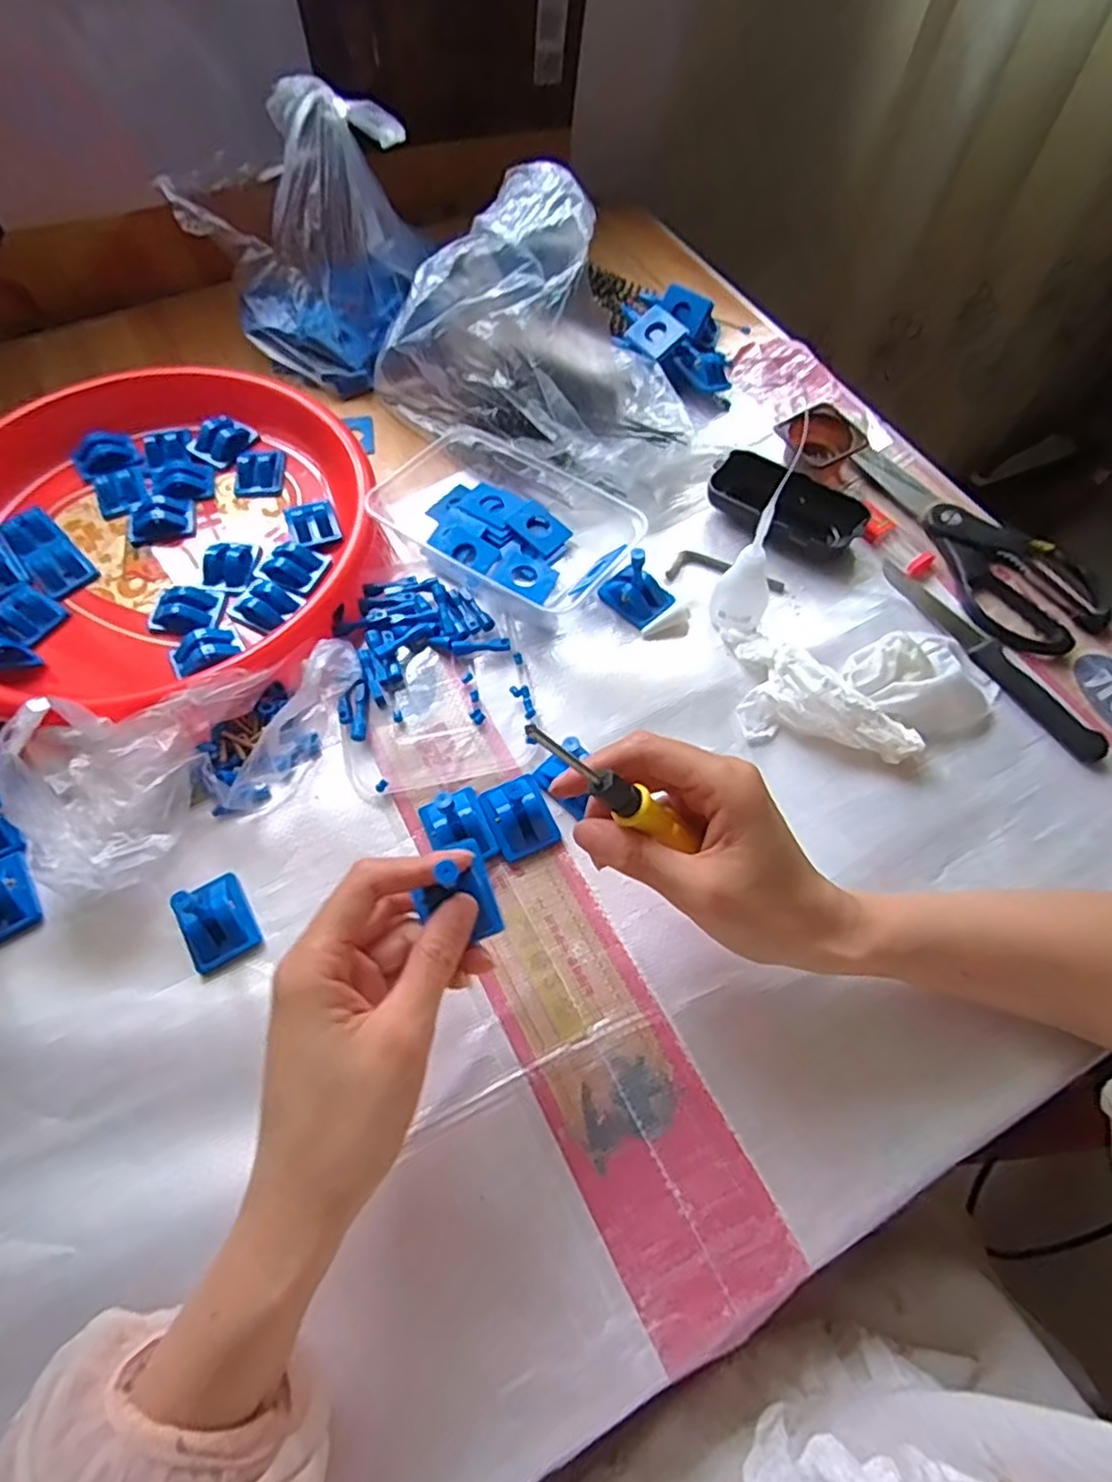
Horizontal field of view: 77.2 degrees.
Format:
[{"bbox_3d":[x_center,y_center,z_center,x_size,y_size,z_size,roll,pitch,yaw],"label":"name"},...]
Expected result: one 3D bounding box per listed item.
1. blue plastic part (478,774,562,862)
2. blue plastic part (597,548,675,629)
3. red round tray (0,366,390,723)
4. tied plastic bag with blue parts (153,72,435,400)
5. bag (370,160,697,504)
[{"bbox_3d":[-0.021,0.041,0.393,0.034,0.021,0.045,-22,65,-12],"label":"blue plastic part"},{"bbox_3d":[0.054,-0.105,0.455,0.032,0.045,0.043,-39,70,-19],"label":"blue plastic part"},{"bbox_3d":[-0.277,-0.141,0.467,0.290,0.035,0.279,0,62,-1],"label":"red round tray"},{"bbox_3d":[-0.188,-0.375,0.525,0.174,0.151,0.133,-16,64,-9],"label":"tied plastic bag with blue parts"},{"bbox_3d":[-0.008,-0.295,0.496,0.232,0.134,0.136,26,65,12],"label":"bag"}]

